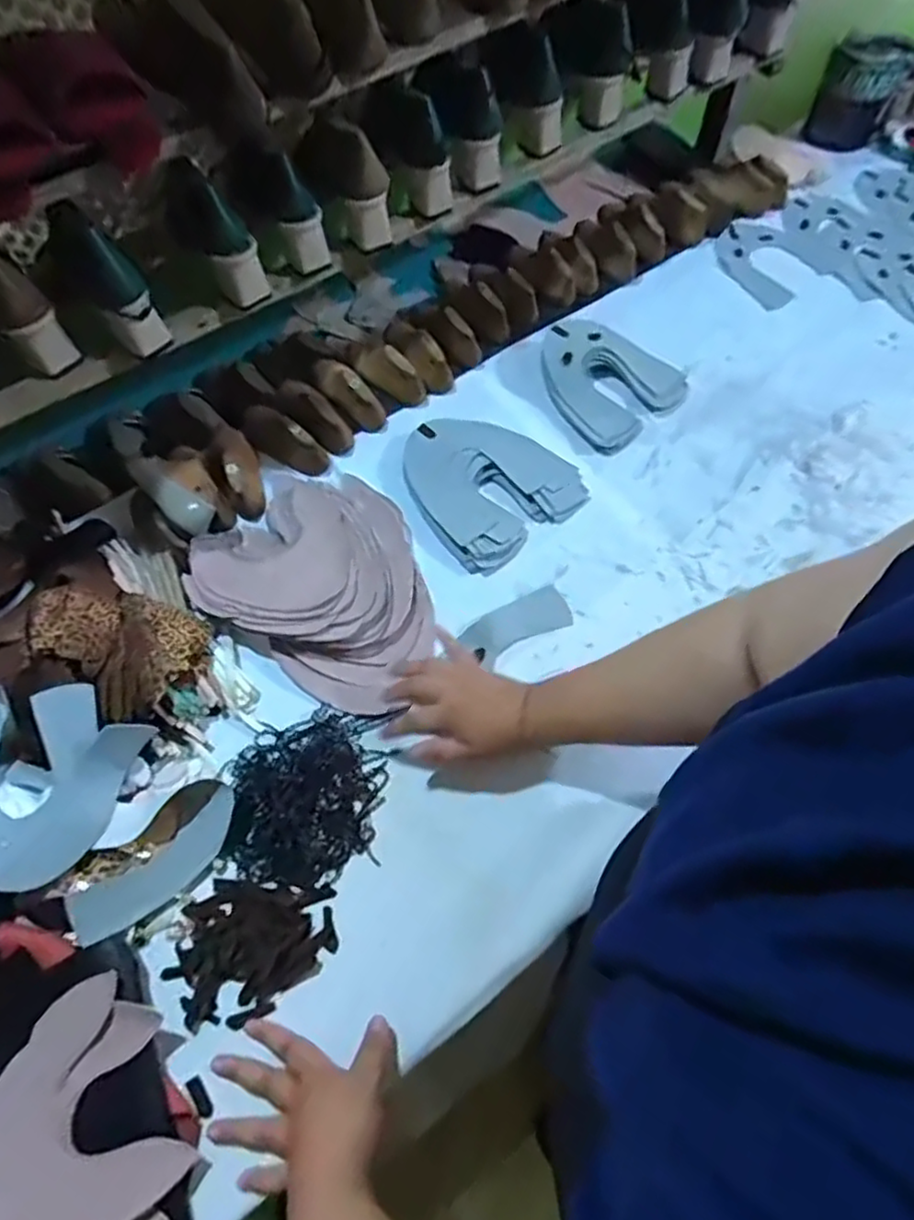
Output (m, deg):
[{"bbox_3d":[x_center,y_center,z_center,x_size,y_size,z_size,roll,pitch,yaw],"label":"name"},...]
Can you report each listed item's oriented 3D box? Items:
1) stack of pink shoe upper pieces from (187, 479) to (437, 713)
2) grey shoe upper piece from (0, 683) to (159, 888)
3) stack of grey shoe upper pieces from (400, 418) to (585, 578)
[{"bbox_3d":[-0.142,-0.043,0.736,0.276,0.050,0.218,33,69,14],"label":"stack of pink shoe upper pieces"},{"bbox_3d":[-0.404,0.148,0.624,0.179,0.068,0.169,20,66,10],"label":"grey shoe upper piece"},{"bbox_3d":[0.032,-0.158,0.806,0.182,0.018,0.200,-38,70,-16],"label":"stack of grey shoe upper pieces"}]

